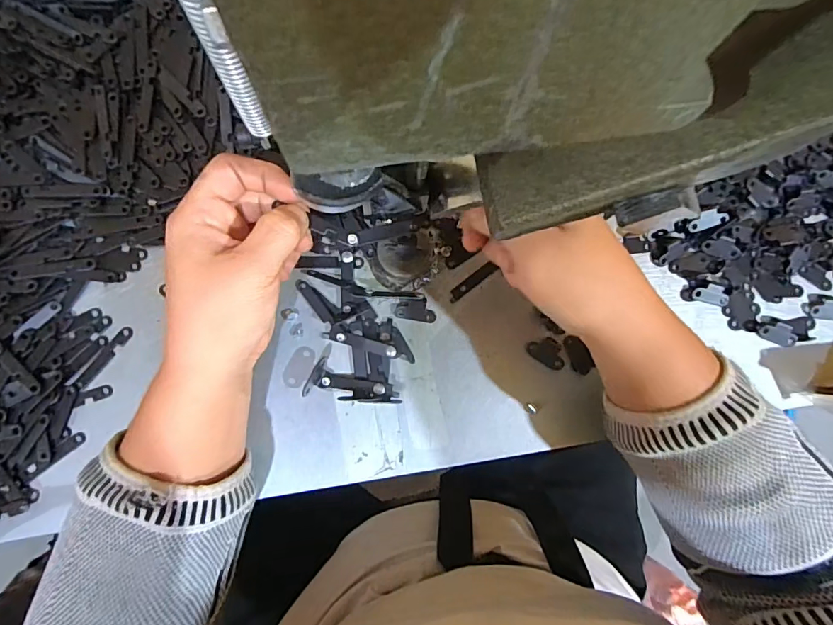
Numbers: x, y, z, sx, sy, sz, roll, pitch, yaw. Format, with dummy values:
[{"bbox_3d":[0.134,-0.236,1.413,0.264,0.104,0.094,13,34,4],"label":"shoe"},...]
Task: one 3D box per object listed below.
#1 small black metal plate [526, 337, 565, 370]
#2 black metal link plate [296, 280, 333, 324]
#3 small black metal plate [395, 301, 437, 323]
[{"bbox_3d":[0.095,0.028,0.329,0.028,0.004,0.019,35,83,-1],"label":"small black metal plate"},{"bbox_3d":[-0.072,-0.008,0.324,0.007,0.004,0.038,-37,88,-7],"label":"black metal link plate"},{"bbox_3d":[0.000,-0.001,0.326,0.028,0.004,0.013,9,84,-4],"label":"small black metal plate"}]

